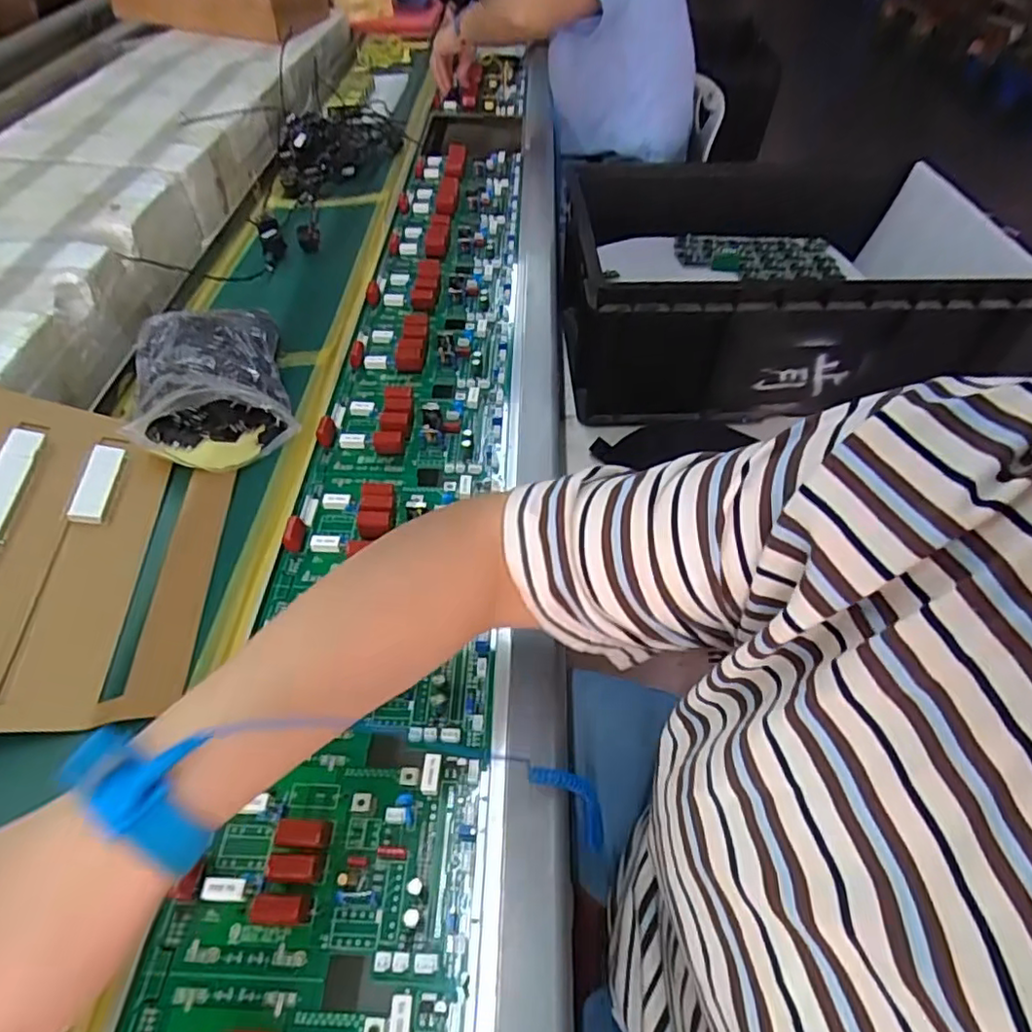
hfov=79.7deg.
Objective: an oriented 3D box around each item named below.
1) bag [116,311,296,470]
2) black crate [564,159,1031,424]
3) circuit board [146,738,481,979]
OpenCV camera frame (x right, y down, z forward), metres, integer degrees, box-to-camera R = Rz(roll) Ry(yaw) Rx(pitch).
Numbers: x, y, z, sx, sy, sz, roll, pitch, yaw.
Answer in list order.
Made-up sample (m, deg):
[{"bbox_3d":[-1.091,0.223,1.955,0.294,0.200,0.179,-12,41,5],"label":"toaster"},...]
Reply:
[{"bbox_3d":[-0.283,-0.125,0.574,0.128,0.069,0.190,-18,53,-12],"label":"bag"},{"bbox_3d":[0.371,-0.390,0.989,0.583,0.207,0.462,-5,52,-2],"label":"black crate"},{"bbox_3d":[-0.107,0.192,0.358,0.166,0.024,0.118,0,52,2],"label":"circuit board"}]

